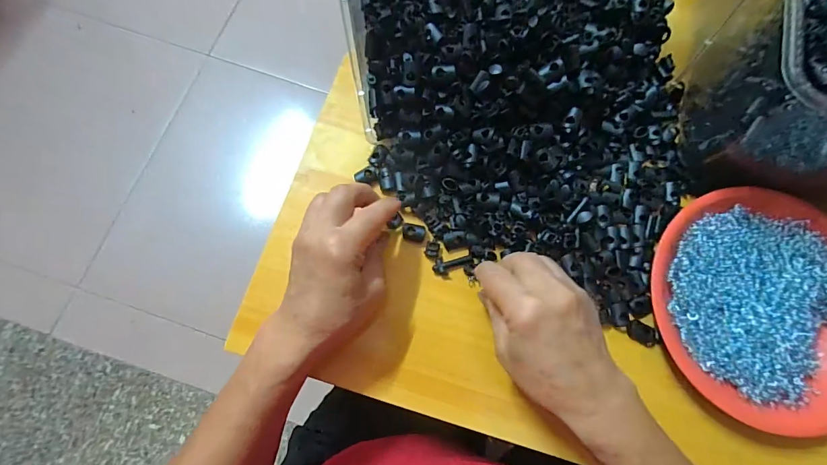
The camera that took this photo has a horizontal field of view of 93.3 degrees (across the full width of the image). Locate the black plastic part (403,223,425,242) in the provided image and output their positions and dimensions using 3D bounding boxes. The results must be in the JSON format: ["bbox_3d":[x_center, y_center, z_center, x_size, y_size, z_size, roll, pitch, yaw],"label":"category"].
[{"bbox_3d":[0.000,-0.001,0.344,0.019,0.009,0.015,3,75,-2],"label":"black plastic part"}]

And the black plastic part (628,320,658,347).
[{"bbox_3d":[0.194,0.085,0.330,0.026,0.009,0.016,26,76,5],"label":"black plastic part"}]

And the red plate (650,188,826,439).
[{"bbox_3d":[0.291,0.057,0.318,0.182,0.022,0.189,1,75,-2],"label":"red plate"}]

